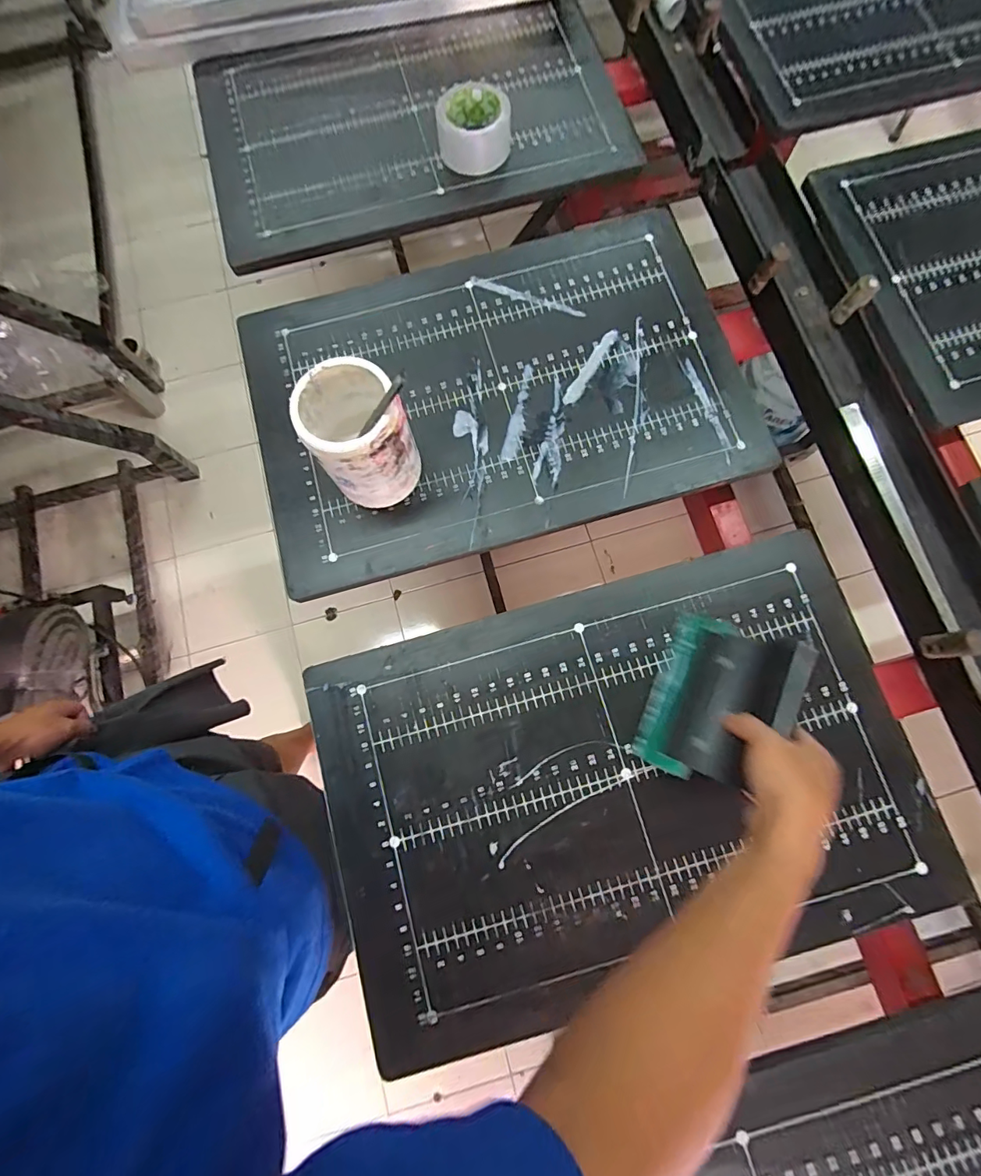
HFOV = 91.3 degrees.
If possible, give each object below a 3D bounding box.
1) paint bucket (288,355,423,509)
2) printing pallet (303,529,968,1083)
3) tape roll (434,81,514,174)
[{"bbox_3d":[-0.137,-0.157,0.507,0.096,0.141,0.111,-35,80,-7],"label":"paint bucket"},{"bbox_3d":[0.129,0.195,0.496,0.578,0.017,0.385,-15,78,-3],"label":"printing pallet"},{"bbox_3d":[-0.023,-0.626,0.653,0.100,0.063,0.094,-4,78,-1],"label":"tape roll"}]

